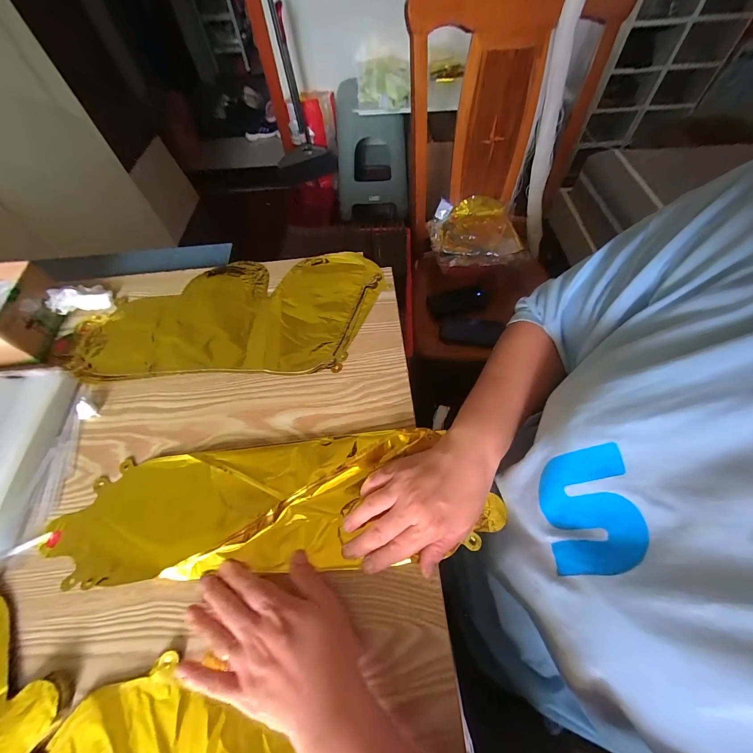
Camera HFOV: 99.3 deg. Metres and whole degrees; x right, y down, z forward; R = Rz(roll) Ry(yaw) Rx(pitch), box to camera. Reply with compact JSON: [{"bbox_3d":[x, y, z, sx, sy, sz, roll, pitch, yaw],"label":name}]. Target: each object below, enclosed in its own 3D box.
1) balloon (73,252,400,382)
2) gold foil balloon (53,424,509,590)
[{"bbox_3d":[-0.206,-0.094,0.461,0.417,0.010,0.205,-3,60,1],"label":"balloon"},{"bbox_3d":[-0.106,0.131,0.333,0.441,0.021,0.133,-9,60,-1],"label":"gold foil balloon"}]

